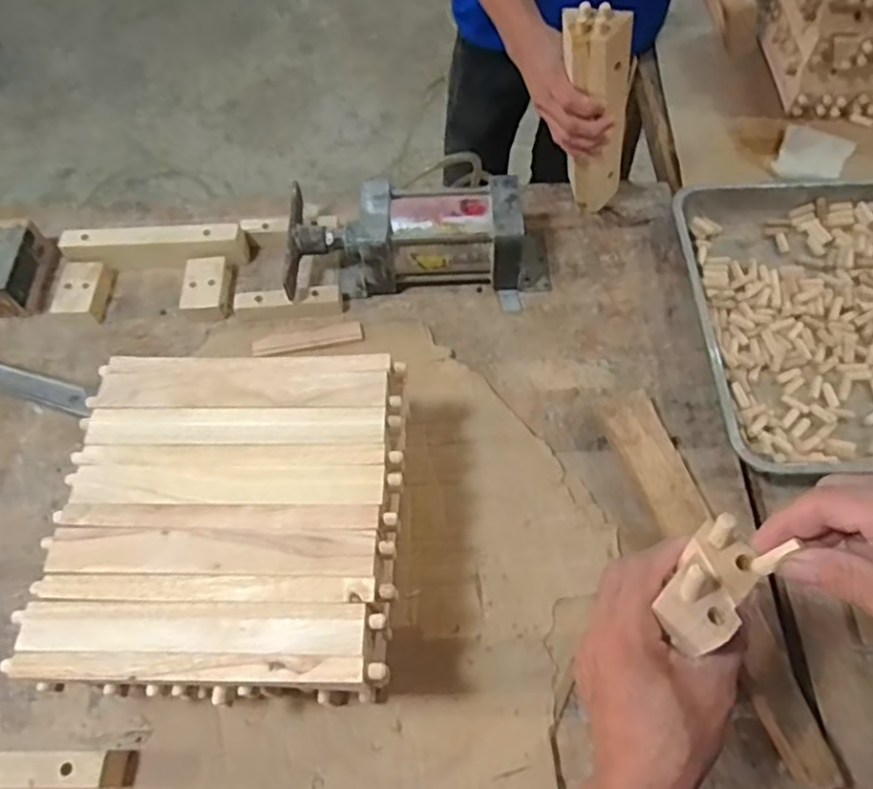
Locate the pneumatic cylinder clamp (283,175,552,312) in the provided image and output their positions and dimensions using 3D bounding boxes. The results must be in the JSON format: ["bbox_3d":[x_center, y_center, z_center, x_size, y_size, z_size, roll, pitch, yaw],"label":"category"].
[{"bbox_3d":[-0.019,-0.180,0.781,0.311,0.105,0.120,-2,60,1],"label":"pneumatic cylinder clamp"}]

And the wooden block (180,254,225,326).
[{"bbox_3d":[-0.282,-0.127,0.803,0.052,0.030,0.080,-4,60,0],"label":"wooden block"}]

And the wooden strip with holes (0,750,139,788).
[{"bbox_3d":[-0.375,0.313,0.548,0.228,0.057,0.026,-1,60,1],"label":"wooden strip with holes"}]

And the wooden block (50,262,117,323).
[{"bbox_3d":[-0.433,-0.128,0.808,0.054,0.033,0.088,-3,60,0],"label":"wooden block"}]

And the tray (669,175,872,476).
[{"bbox_3d":[0.446,-0.092,0.751,0.299,0.039,0.392,-2,60,1],"label":"tray"}]

